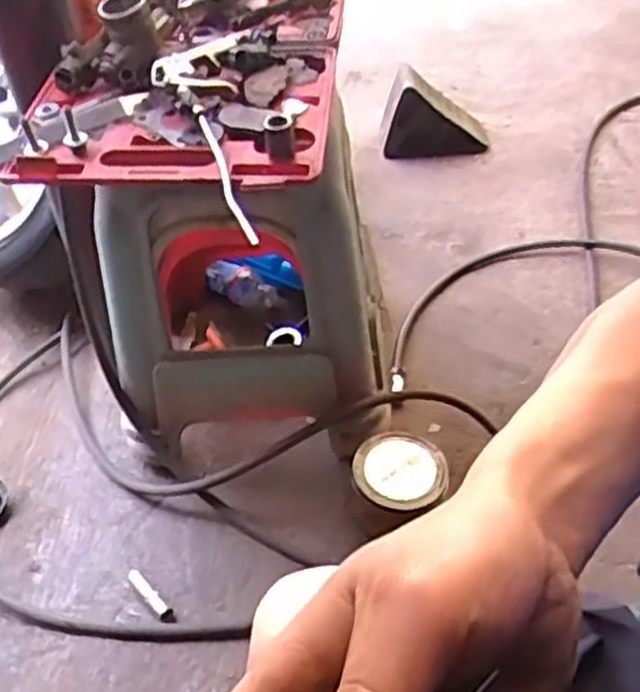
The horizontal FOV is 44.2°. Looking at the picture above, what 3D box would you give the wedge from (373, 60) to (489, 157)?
[{"bbox_3d":[0.244,-0.503,1.695,0.229,0.169,0.095,-7,44,0],"label":"wedge"}]

